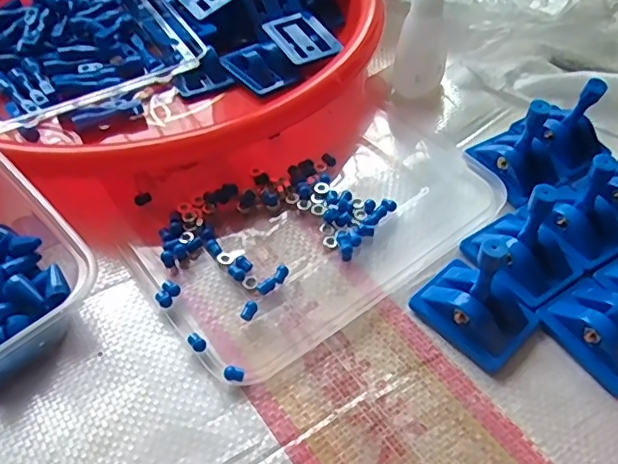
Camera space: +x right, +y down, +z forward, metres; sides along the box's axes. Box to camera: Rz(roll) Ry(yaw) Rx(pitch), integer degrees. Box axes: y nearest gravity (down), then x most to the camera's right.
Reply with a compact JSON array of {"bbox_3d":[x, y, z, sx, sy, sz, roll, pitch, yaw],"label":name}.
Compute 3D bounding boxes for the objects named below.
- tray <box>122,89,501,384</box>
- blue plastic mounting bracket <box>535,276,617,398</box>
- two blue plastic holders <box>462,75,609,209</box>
[{"bbox_3d":[0.008,-0.007,0.270,0.172,0.009,0.098,-32,57,-23],"label":"tray"},{"bbox_3d":[0.120,0.028,0.215,0.034,0.040,0.044,-26,55,-20],"label":"blue plastic mounting bracket"},{"bbox_3d":[0.121,-0.053,0.283,0.066,0.042,0.043,-23,54,-18],"label":"two blue plastic holders"}]

